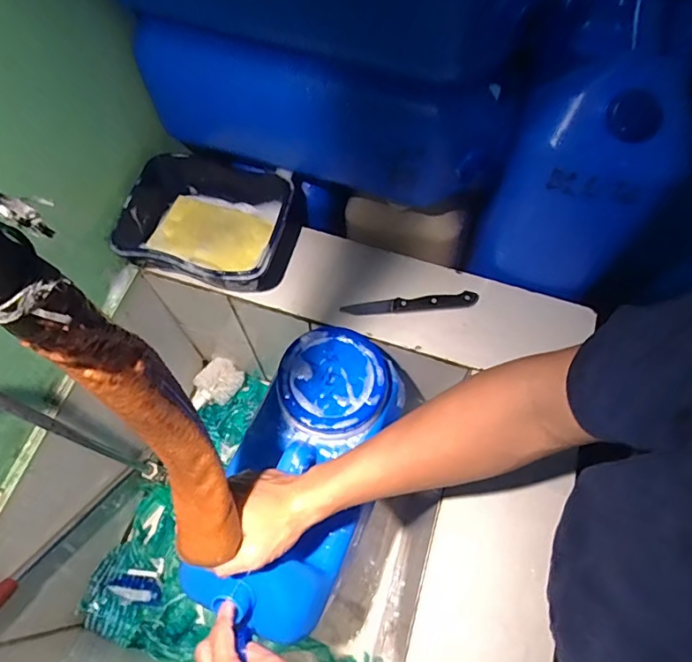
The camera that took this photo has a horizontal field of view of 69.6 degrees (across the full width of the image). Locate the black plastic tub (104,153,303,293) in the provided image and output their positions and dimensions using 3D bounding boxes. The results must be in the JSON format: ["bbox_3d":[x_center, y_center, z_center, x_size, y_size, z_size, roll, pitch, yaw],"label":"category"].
[{"bbox_3d":[-0.185,-0.134,0.661,0.224,0.082,0.166,11,66,5],"label":"black plastic tub"}]

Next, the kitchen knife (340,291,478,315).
[{"bbox_3d":[0.085,-0.035,0.657,0.176,0.012,0.020,-3,65,-2],"label":"kitchen knife"}]

